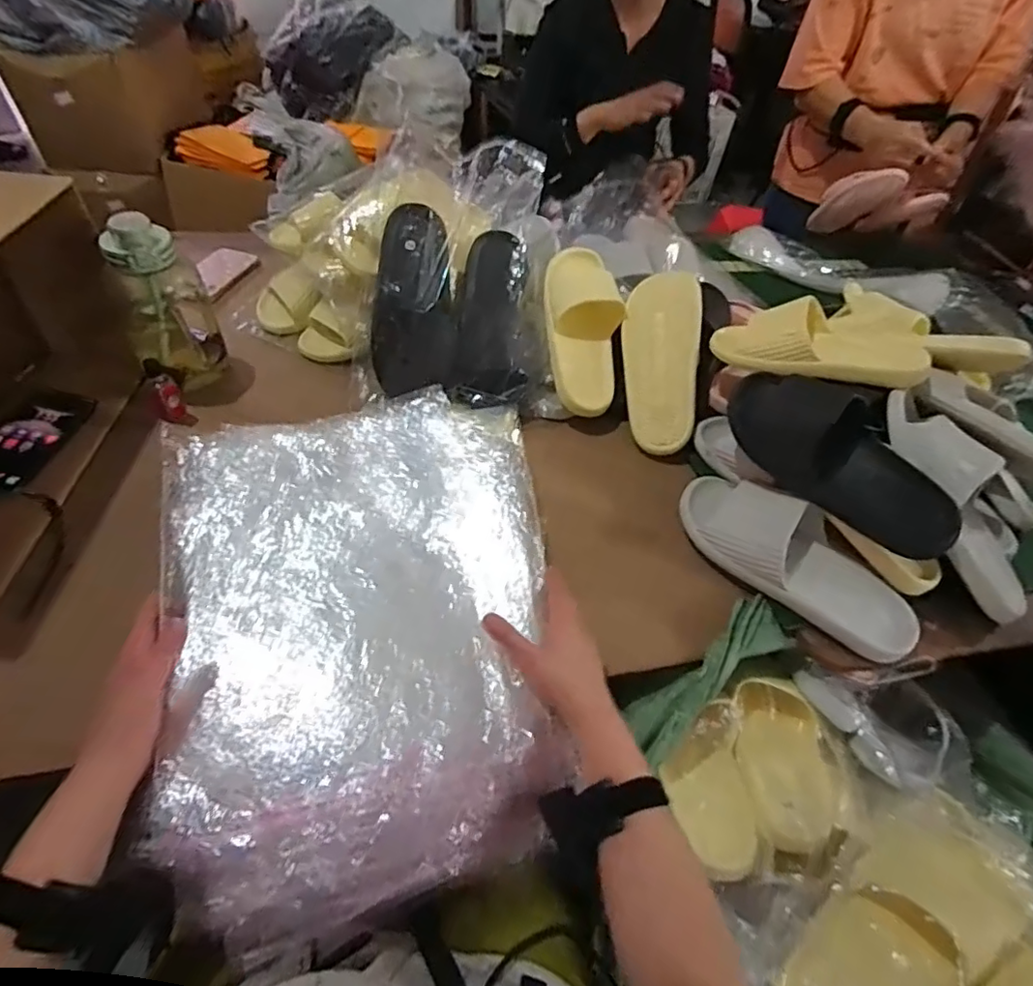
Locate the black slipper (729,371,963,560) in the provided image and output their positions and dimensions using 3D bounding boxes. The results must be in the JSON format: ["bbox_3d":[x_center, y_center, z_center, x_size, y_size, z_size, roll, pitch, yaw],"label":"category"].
[{"bbox_3d":[0.359,-0.045,0.628,0.265,0.101,0.084,35,56,23],"label":"black slipper"}]

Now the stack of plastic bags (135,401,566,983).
[{"bbox_3d":[-0.137,0.115,0.564,0.361,0.050,0.490,-5,57,-16],"label":"stack of plastic bags"}]

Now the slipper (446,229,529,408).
[{"bbox_3d":[-0.033,-0.252,0.787,0.095,0.063,0.267,5,78,-1],"label":"slipper"}]

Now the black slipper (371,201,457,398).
[{"bbox_3d":[-0.138,-0.263,0.769,0.109,0.251,0.059,4,5,-2],"label":"black slipper"}]

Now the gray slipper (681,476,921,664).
[{"bbox_3d":[0.323,0.071,0.651,0.288,0.083,0.110,32,54,20],"label":"gray slipper"}]

